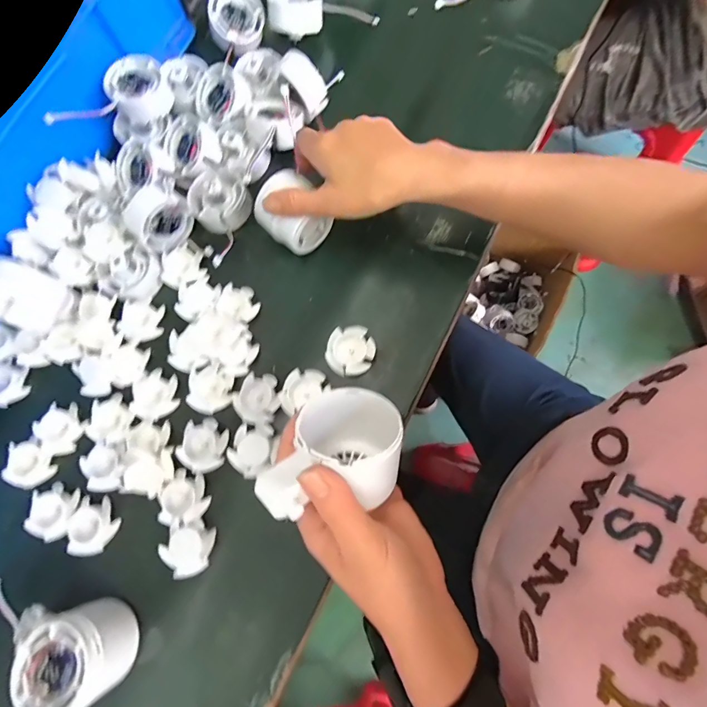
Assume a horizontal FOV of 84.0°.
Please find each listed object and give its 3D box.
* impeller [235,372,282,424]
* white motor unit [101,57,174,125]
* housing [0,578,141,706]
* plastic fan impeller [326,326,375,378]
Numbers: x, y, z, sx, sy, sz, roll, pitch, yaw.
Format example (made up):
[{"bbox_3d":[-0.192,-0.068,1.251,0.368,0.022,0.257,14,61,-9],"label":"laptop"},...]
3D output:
[{"bbox_3d":[-0.081,0.038,0.330,0.037,0.015,0.041,-11,75,1],"label":"impeller"},{"bbox_3d":[-0.206,-0.255,0.379,0.052,0.031,0.041,-31,76,-4],"label":"white motor unit"},{"bbox_3d":[-0.217,0.205,0.283,0.117,0.053,0.059,13,77,7],"label":"housing"},{"bbox_3d":[-0.002,-0.002,0.337,0.039,0.016,0.043,17,78,8],"label":"plastic fan impeller"}]

